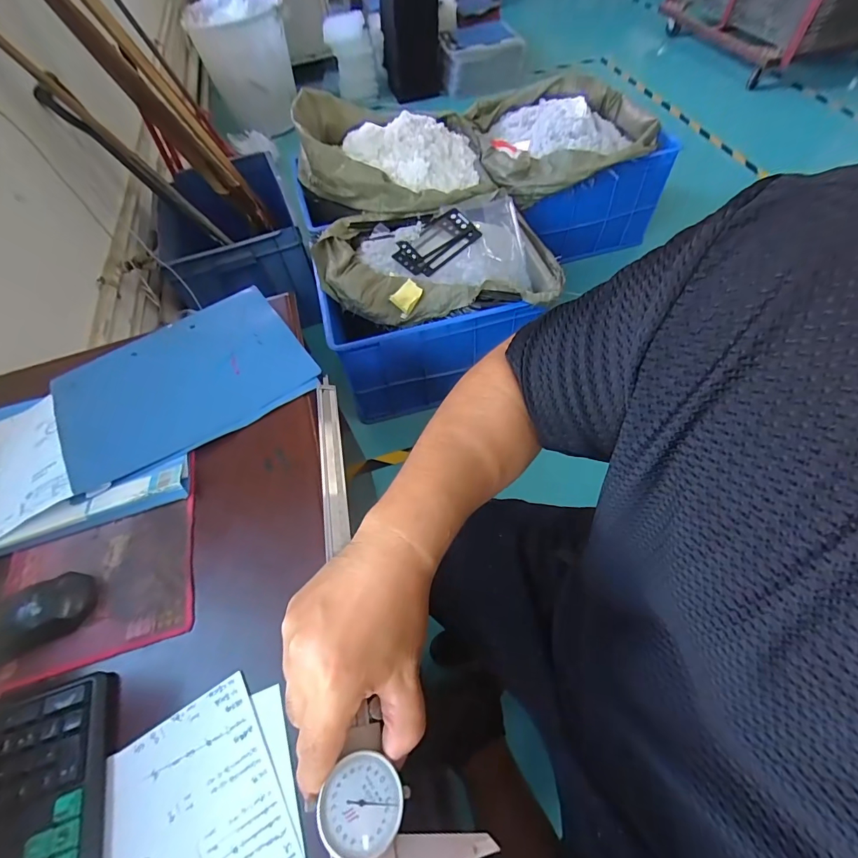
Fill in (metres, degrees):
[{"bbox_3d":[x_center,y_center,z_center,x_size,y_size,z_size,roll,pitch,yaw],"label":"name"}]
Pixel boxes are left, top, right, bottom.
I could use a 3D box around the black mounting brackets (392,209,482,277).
[{"bbox_3d":[0.024,-0.505,1.135,0.163,0.034,0.233,37,68,23],"label":"black mounting brackets"}]

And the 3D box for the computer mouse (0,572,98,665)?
[{"bbox_3d":[-0.405,0.186,0.424,0.110,0.039,0.059,-25,60,-11],"label":"computer mouse"}]

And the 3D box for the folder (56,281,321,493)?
[{"bbox_3d":[-0.338,-0.074,0.584,0.306,0.017,0.242,-31,62,-17],"label":"folder"}]

